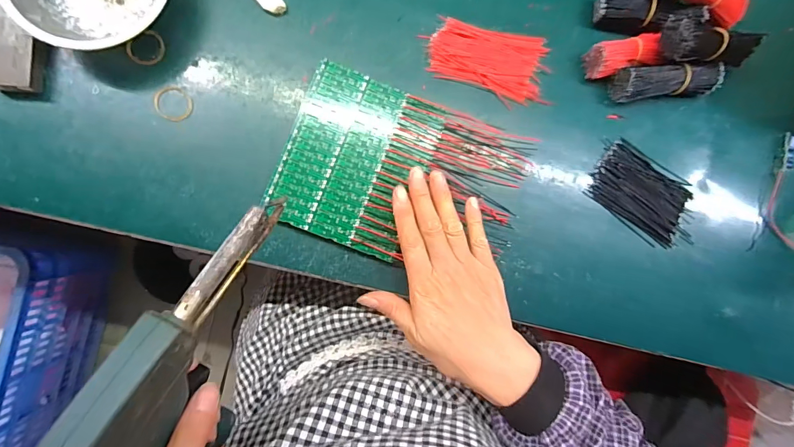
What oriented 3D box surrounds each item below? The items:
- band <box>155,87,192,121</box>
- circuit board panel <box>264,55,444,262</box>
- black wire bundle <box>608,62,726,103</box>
[{"bbox_3d":[-0.199,-0.107,0.342,0.035,0.004,0.030,32,84,-7],"label":"band"},{"bbox_3d":[-0.036,-0.057,0.348,0.122,0.006,0.146,21,85,-8],"label":"circuit board panel"},{"bbox_3d":[0.265,-0.139,0.382,0.103,0.031,0.028,-8,89,-9],"label":"black wire bundle"}]

